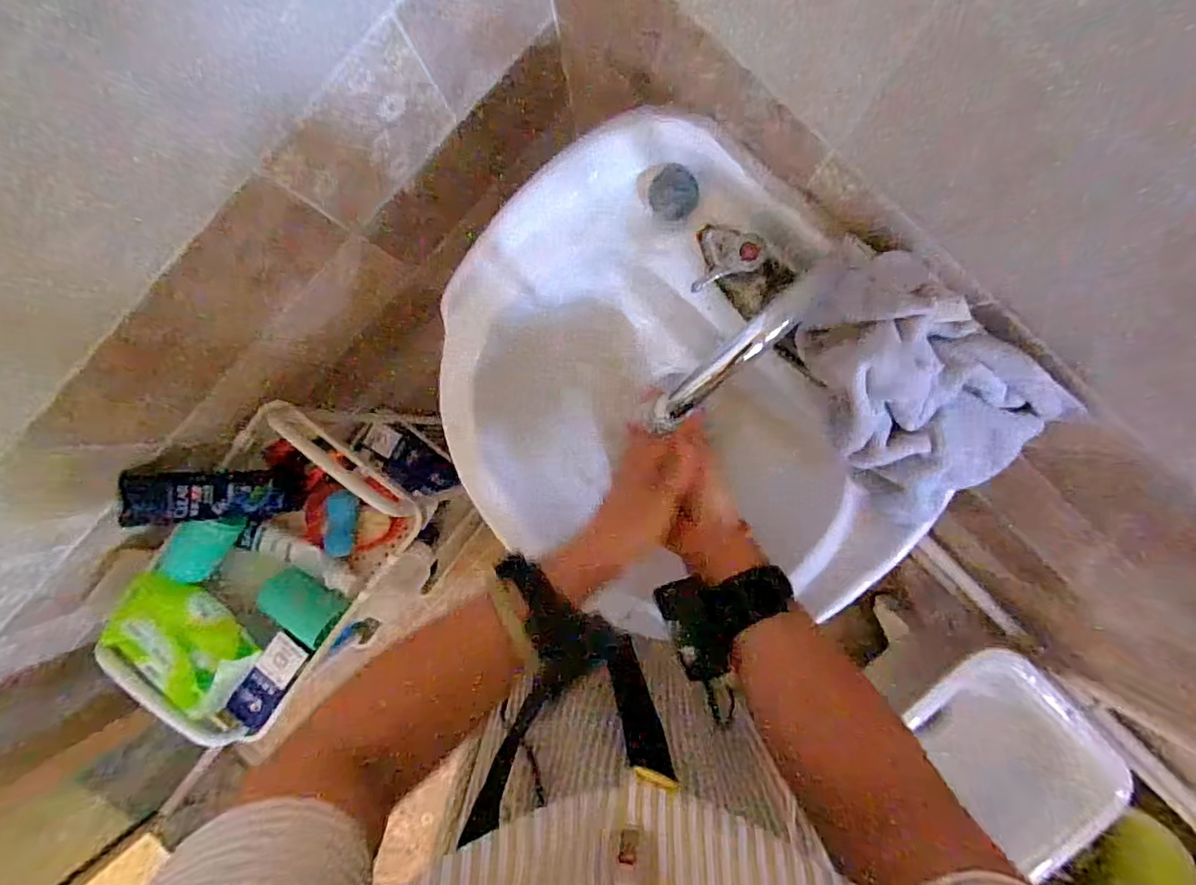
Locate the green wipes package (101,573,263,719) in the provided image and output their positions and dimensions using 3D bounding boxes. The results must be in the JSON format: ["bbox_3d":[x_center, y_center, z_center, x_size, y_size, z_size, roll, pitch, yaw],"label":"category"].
[{"bbox_3d":[-0.480,0.233,0.647,0.154,0.062,0.106,33,93,2],"label":"green wipes package"}]

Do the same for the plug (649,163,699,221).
[{"bbox_3d":[0.067,-0.220,0.491,0.042,0.006,0.044,9,119,14],"label":"plug"}]

